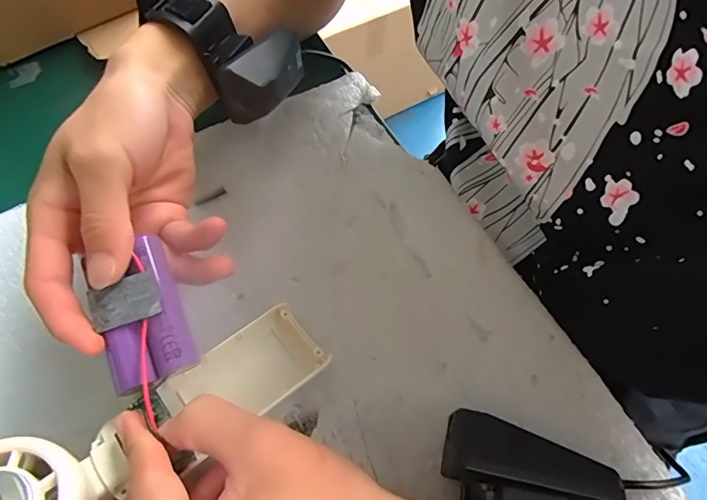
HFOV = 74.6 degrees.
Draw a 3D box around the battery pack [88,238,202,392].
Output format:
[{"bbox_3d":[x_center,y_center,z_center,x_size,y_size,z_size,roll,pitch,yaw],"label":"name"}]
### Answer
[{"bbox_3d":[-0.097,0.028,0.208,0.035,0.015,0.061,-22,66,-9],"label":"battery pack"}]

